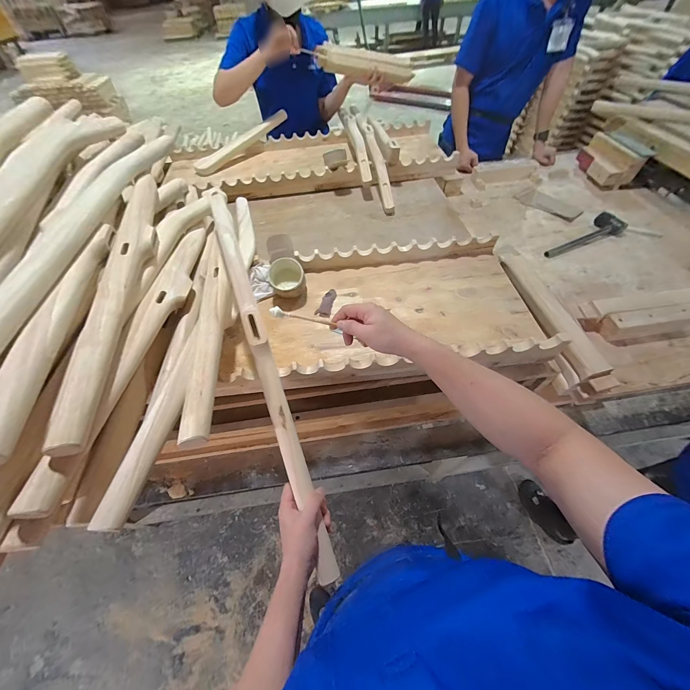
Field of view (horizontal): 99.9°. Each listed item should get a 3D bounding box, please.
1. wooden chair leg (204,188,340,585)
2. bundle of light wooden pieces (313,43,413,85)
[{"bbox_3d":[-0.148,0.001,0.508,0.035,0.074,0.735,-18,77,-10],"label":"wooden chair leg"},{"bbox_3d":[0.075,-1.059,1.095,0.382,0.075,0.083,-5,53,-16],"label":"bundle of light wooden pieces"}]

